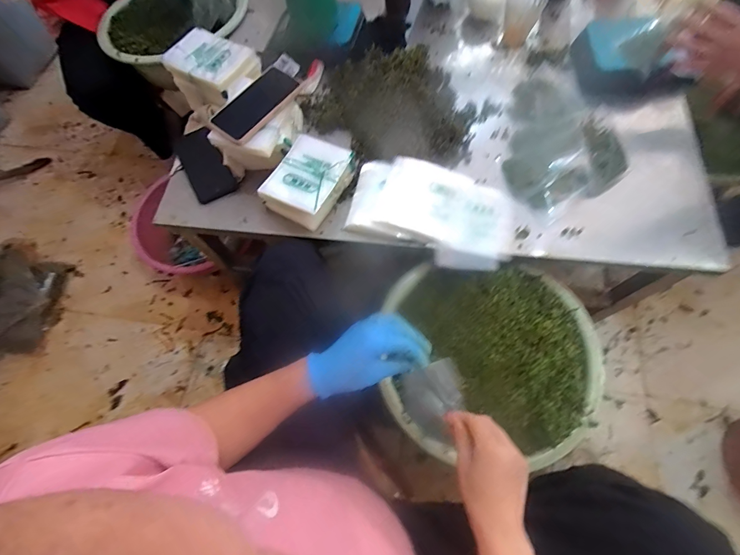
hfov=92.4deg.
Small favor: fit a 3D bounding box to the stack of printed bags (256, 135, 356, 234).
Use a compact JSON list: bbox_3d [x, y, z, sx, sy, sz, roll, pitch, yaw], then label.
[{"bbox_3d":[-0.107,-0.168,0.625,0.110,0.065,0.149,27,71,14],"label":"stack of printed bags"}]

